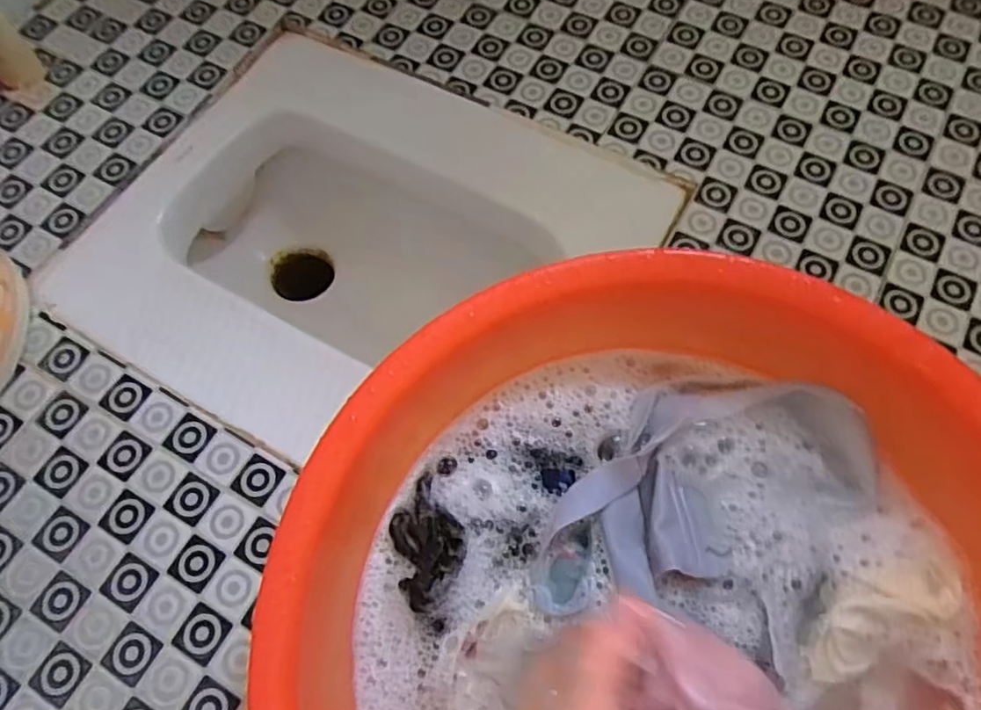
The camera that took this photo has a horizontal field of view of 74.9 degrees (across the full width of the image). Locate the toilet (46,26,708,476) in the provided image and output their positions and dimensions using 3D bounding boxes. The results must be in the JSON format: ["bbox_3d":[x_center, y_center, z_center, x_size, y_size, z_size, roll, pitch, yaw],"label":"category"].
[{"bbox_3d":[-0.121,-0.070,0.685,0.468,0.197,0.398,28,71,13],"label":"toilet"}]

